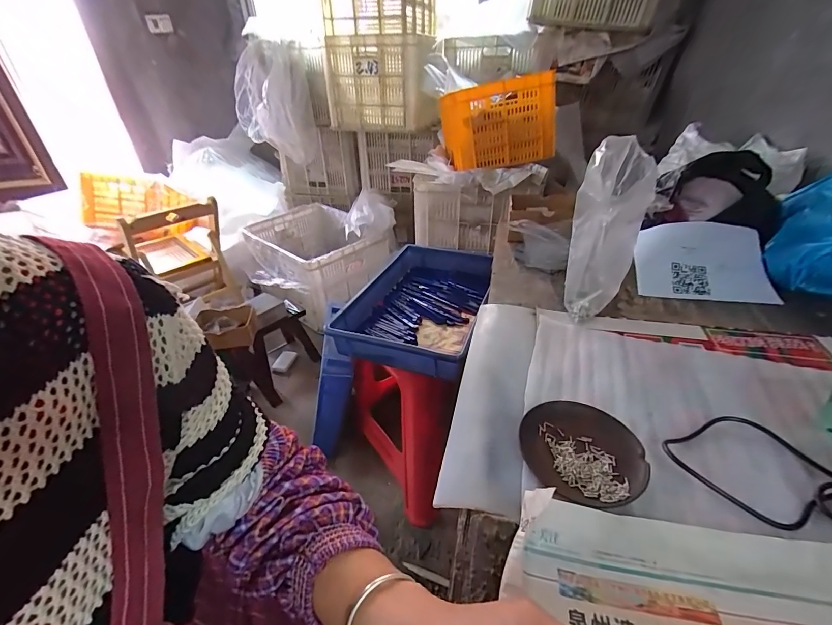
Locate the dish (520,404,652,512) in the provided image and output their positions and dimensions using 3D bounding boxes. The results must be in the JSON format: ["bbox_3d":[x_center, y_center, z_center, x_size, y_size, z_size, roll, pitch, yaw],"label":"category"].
[{"bbox_3d":[0.165,0.136,0.368,0.113,0.010,0.112,-2,35,1],"label":"dish"}]

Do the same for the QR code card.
[{"bbox_3d":[0.496,-0.089,0.644,0.200,0.029,0.140,3,77,15],"label":"QR code card"}]

